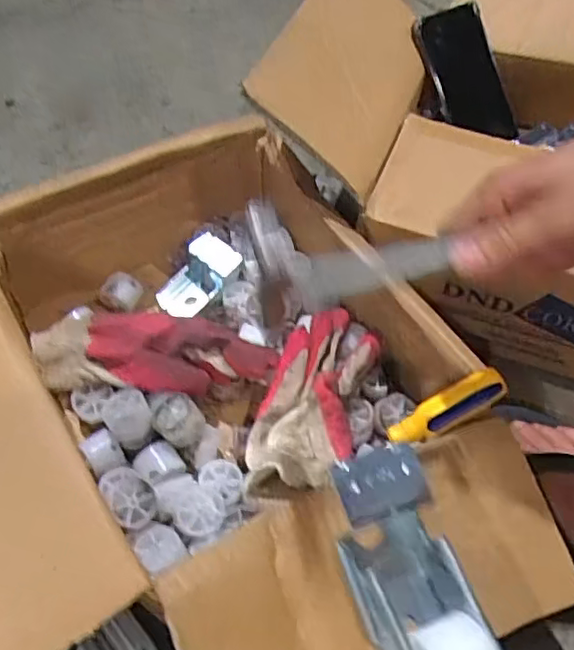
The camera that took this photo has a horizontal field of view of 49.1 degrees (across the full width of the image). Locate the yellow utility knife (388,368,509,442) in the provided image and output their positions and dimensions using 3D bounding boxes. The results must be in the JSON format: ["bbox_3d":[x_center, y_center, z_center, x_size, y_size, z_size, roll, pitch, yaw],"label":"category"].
[{"bbox_3d":[0.108,0.057,0.430,0.084,0.009,0.024,-32,58,12],"label":"yellow utility knife"}]

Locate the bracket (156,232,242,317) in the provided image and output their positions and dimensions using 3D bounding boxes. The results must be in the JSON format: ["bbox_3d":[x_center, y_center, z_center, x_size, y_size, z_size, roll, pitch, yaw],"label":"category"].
[{"bbox_3d":[-0.082,-0.045,0.598,0.046,0.043,0.078,38,61,21],"label":"bracket"}]

